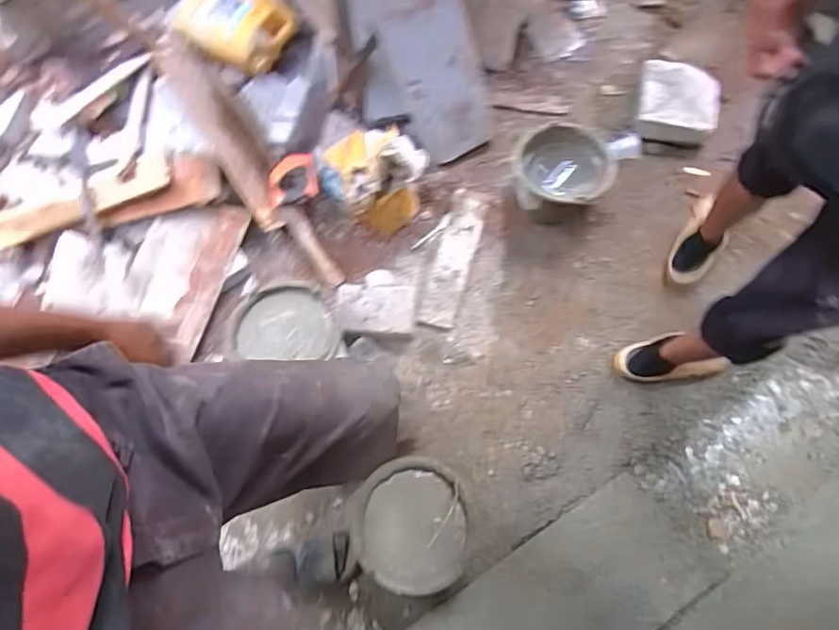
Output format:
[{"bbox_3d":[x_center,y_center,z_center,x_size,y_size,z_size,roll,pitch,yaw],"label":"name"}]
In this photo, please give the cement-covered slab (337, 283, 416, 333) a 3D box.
[{"bbox_3d":[-0.113,-0.018,1.434,0.194,0.056,0.136,0,65,4],"label":"cement-covered slab"}]

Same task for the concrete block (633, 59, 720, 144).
[{"bbox_3d":[0.761,-0.631,1.629,0.218,0.118,0.210,7,66,8],"label":"concrete block"}]

